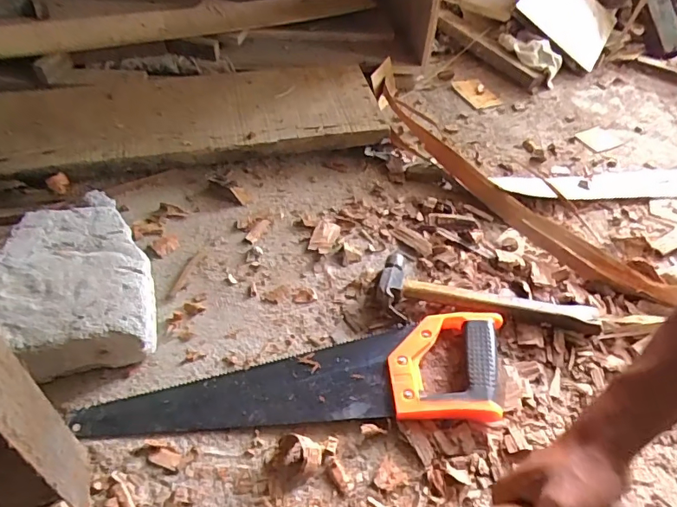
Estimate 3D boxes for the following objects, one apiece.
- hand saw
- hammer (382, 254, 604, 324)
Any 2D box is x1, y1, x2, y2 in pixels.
[{"bbox_3d":[-0.035,0.116,0.495,0.405,0.027,0.115,0,46,-5],"label":"hand saw"},{"bbox_3d":[0.171,0.041,0.581,0.242,0.027,0.093,7,46,2],"label":"hammer"}]

